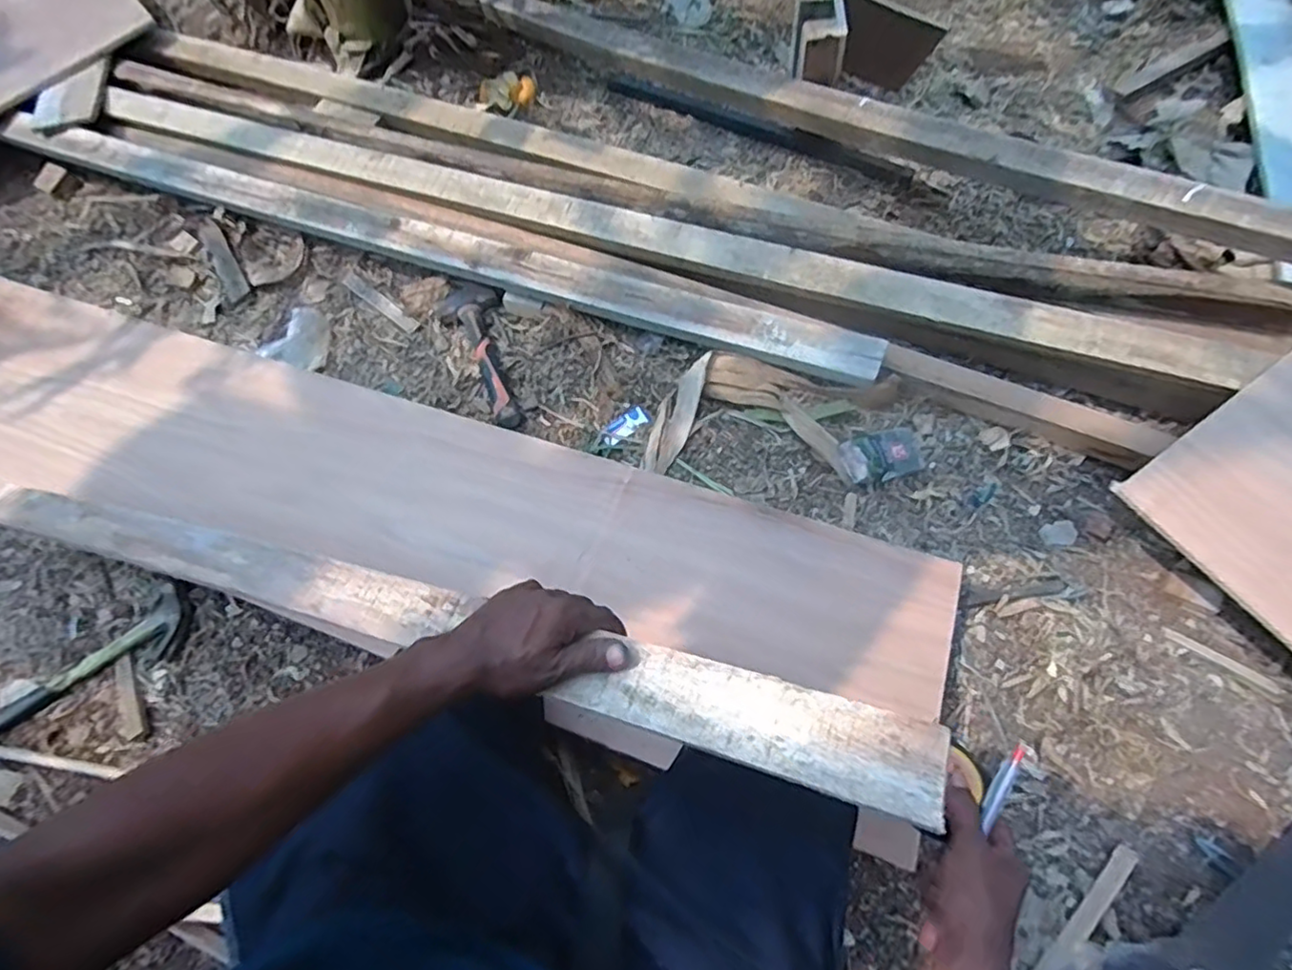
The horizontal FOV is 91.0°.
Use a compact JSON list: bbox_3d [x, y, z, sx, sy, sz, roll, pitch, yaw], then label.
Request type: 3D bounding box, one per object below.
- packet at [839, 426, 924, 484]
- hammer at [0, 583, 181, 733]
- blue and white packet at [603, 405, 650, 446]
[{"bbox_3d":[0.324,-0.042,0.868,0.112,0.032,0.072,-14,67,-4],"label":"packet"},{"bbox_3d":[-0.731,0.249,0.829,0.281,0.031,0.089,-40,71,-14],"label":"hammer"},{"bbox_3d":[-0.030,-0.085,0.915,0.073,0.004,0.032,-39,70,-13],"label":"blue and white packet"}]

